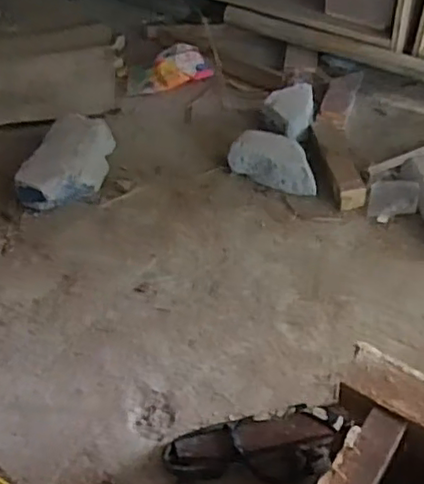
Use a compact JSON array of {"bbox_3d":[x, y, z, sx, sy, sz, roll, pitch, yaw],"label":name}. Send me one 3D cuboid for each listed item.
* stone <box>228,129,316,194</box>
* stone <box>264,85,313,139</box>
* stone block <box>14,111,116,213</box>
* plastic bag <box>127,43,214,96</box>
[{"bbox_3d":[0.106,-0.138,1.080,0.157,0.075,0.064,22,54,22],"label":"stone"},{"bbox_3d":[0.139,-0.231,1.146,0.087,0.067,0.088,2,49,7],"label":"stone"},{"bbox_3d":[-0.242,-0.140,1.108,0.110,0.077,0.205,10,50,13],"label":"stone block"},{"bbox_3d":[-0.088,-0.343,1.282,0.173,0.052,0.076,-21,50,-13],"label":"plastic bag"}]

